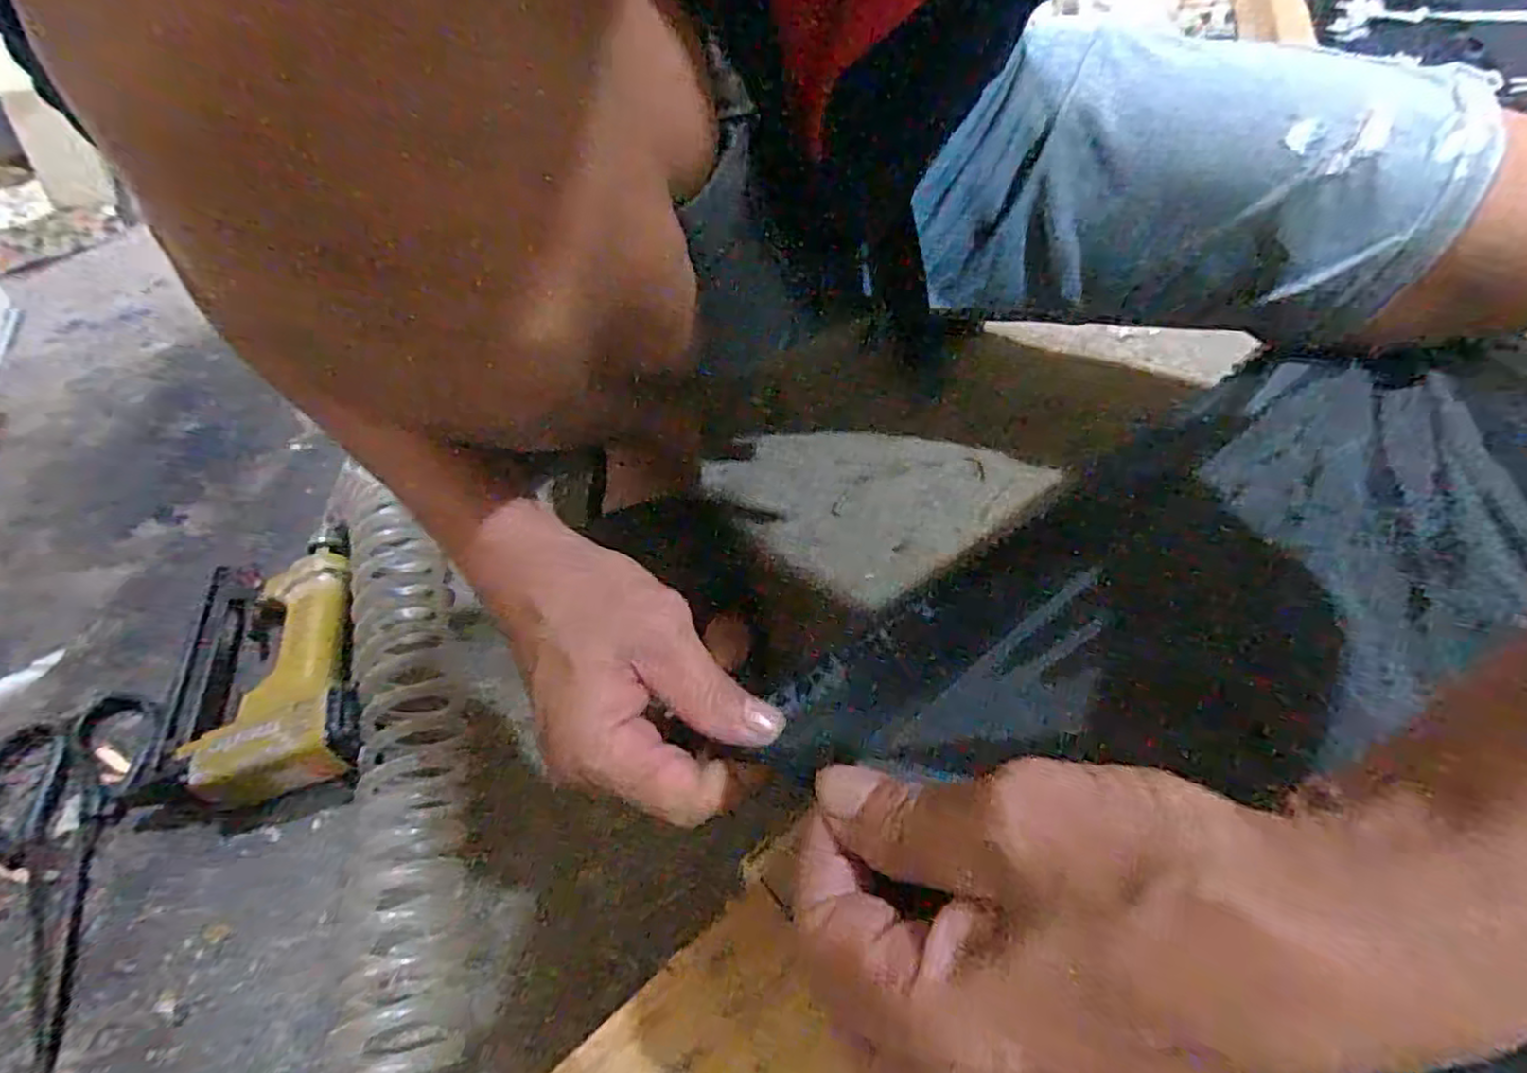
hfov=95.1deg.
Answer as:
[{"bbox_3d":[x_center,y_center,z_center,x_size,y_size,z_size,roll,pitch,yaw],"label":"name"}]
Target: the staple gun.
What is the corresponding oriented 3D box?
[{"bbox_3d":[-0.323,0.084,0.461,0.121,0.044,0.217,-20,51,-10],"label":"staple gun"}]

